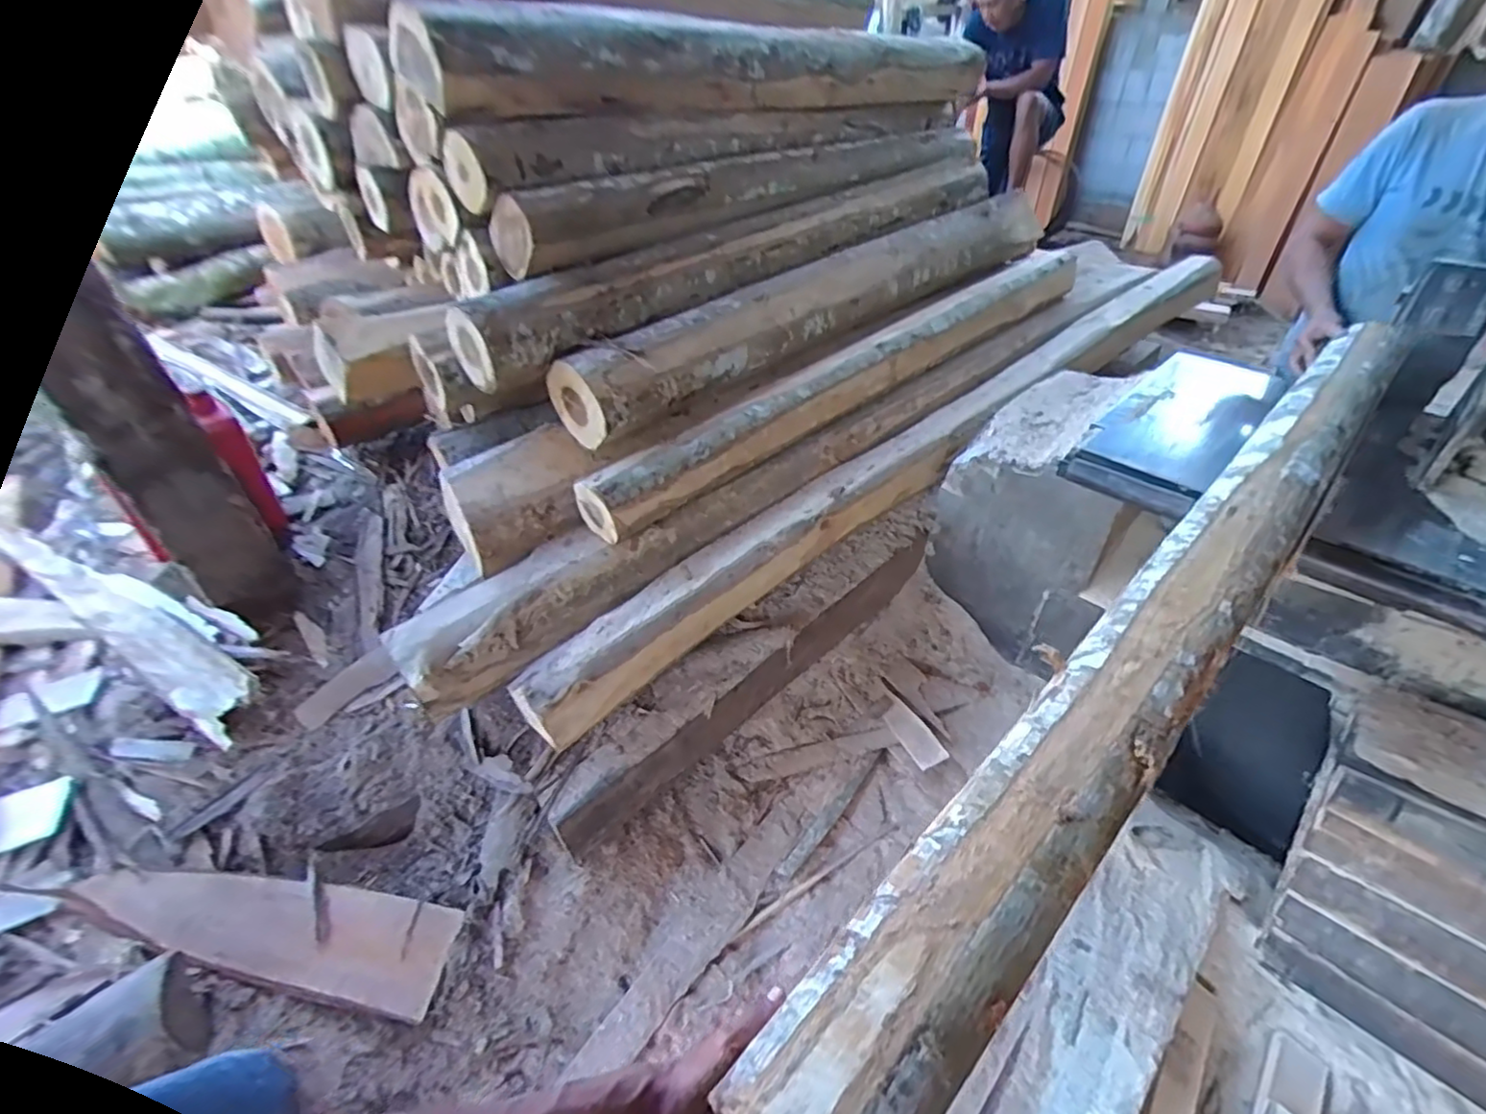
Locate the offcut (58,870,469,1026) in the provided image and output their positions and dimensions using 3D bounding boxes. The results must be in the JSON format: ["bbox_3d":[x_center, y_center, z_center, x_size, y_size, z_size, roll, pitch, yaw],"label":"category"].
[{"bbox_3d":[-0.883,0.690,1.184,0.645,0.040,0.184,20,40,-10],"label":"offcut"}]

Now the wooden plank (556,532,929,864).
[{"bbox_3d":[0.088,0.299,1.626,1.231,0.175,0.037,-32,48,-30],"label":"wooden plank"}]

